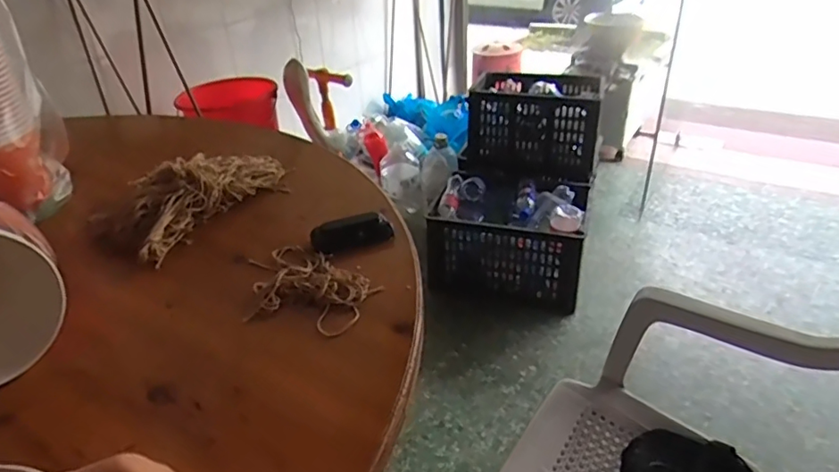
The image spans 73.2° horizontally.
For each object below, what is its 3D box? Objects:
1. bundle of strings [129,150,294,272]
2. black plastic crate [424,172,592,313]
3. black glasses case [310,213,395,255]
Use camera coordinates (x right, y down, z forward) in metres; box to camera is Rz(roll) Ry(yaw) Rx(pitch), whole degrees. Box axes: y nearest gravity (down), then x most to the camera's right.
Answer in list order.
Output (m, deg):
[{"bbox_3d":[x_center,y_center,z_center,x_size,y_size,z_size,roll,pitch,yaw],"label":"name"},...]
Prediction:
[{"bbox_3d":[-0.321,-0.075,0.845,0.127,0.086,0.281,18,38,29],"label":"bundle of strings"},{"bbox_3d":[0.289,-0.013,1.880,0.473,0.321,0.393,4,33,10],"label":"black plastic crate"},{"bbox_3d":[-0.092,-0.008,0.765,0.106,0.035,0.042,-14,34,-17],"label":"black glasses case"}]

